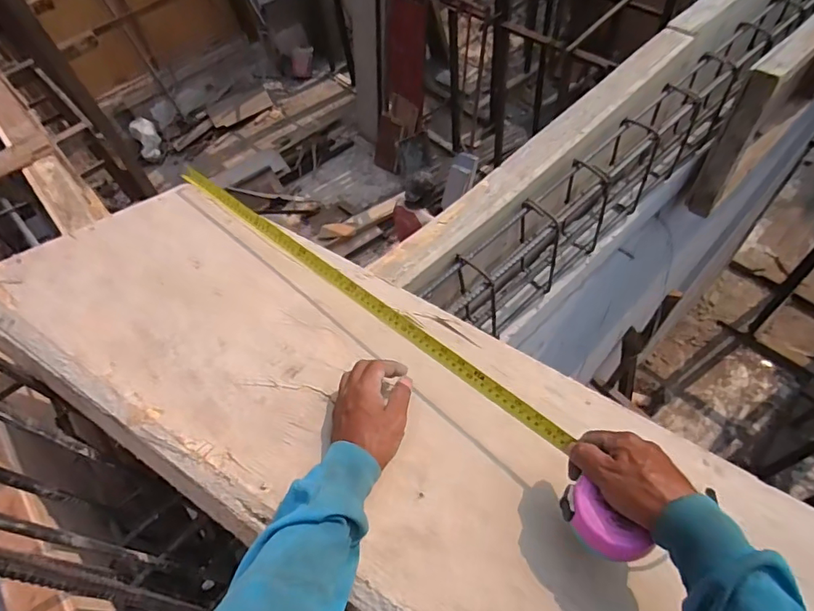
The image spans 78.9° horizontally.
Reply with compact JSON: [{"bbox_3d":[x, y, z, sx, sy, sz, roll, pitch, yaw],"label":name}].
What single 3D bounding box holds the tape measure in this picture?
[{"bbox_3d":[-0.056,0.008,0.633,0.083,0.073,0.773,-40,57,-21],"label":"tape measure"}]

